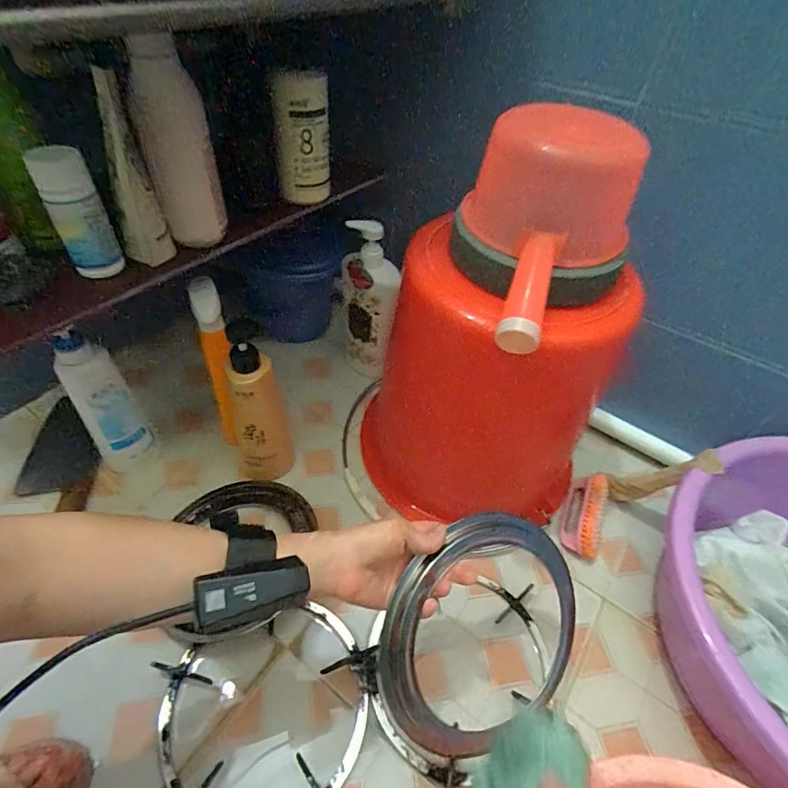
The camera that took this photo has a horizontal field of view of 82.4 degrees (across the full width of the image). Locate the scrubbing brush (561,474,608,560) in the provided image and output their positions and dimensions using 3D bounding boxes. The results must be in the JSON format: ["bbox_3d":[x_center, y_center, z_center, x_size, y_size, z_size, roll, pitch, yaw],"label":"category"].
[{"bbox_3d":[0.289,0.176,0.676,0.060,0.049,0.133,20,49,11],"label":"scrubbing brush"}]

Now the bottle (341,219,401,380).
[{"bbox_3d":[-0.041,-0.145,0.762,0.059,0.275,0.088,-33,59,-30],"label":"bottle"}]

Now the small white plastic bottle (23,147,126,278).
[{"bbox_3d":[-0.313,-0.176,0.445,0.050,0.111,0.043,-26,54,-26],"label":"small white plastic bottle"}]

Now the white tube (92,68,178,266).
[{"bbox_3d":[-0.264,-0.213,0.447,0.043,0.171,0.037,-17,51,-19],"label":"white tube"}]

